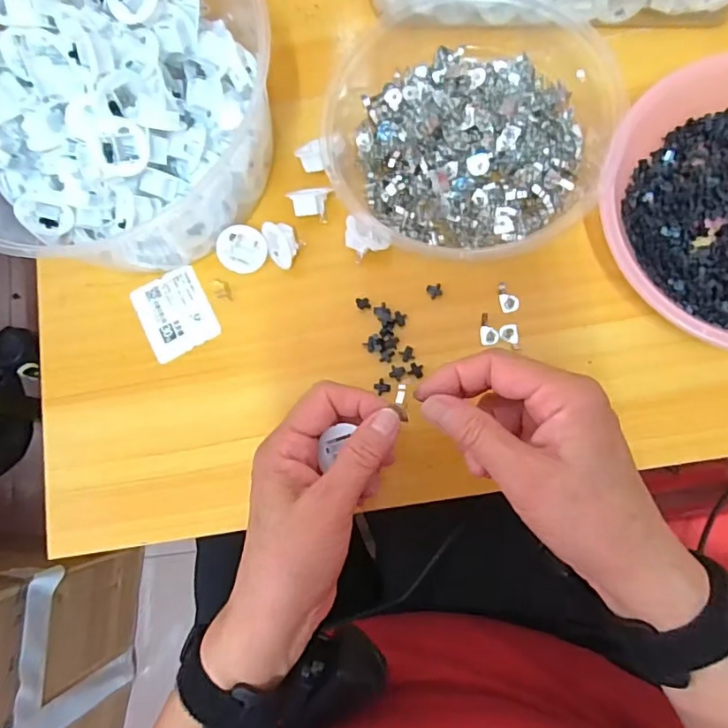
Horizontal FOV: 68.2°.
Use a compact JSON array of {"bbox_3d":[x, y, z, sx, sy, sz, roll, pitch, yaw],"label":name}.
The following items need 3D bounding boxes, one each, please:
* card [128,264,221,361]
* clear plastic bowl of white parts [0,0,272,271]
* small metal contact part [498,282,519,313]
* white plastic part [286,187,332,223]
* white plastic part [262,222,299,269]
[{"bbox_3d":[-0.134,-0.035,0.383,0.048,0.004,0.060,-28,77,-4],"label":"card"},{"bbox_3d":[-0.168,-0.176,0.351,0.215,0.086,0.209,-1,81,6],"label":"clear plastic bowl of white parts"},{"bbox_3d":[0.096,-0.045,0.355,0.012,0.004,0.020,-10,80,4],"label":"small metal contact part"},{"bbox_3d":[-0.037,-0.110,0.371,0.028,0.019,0.020,1,81,6],"label":"white plastic part"},{"bbox_3d":[-0.055,-0.081,0.366,0.021,0.018,0.030,-19,80,3],"label":"white plastic part"}]

